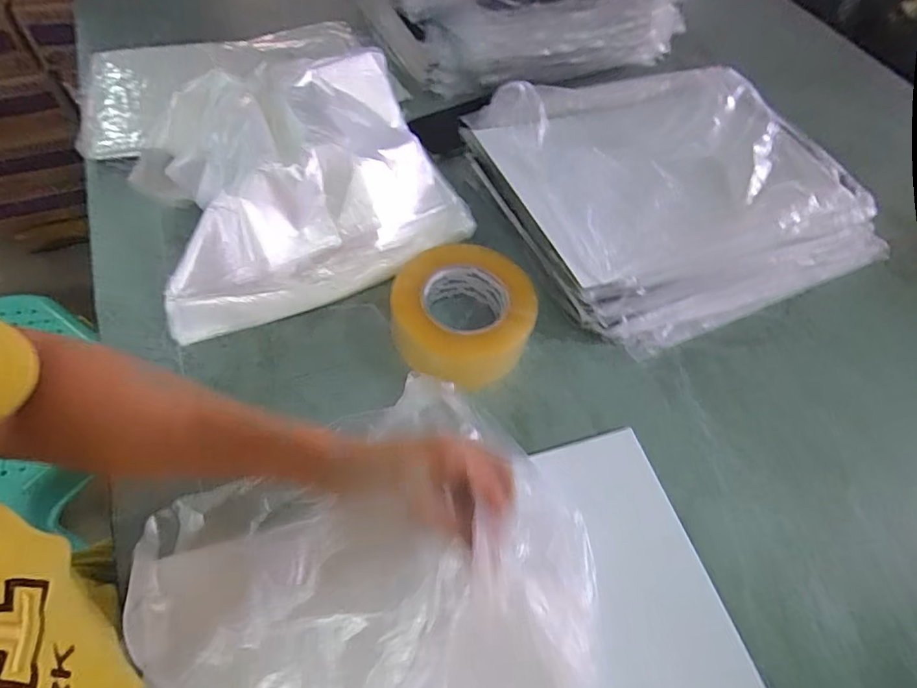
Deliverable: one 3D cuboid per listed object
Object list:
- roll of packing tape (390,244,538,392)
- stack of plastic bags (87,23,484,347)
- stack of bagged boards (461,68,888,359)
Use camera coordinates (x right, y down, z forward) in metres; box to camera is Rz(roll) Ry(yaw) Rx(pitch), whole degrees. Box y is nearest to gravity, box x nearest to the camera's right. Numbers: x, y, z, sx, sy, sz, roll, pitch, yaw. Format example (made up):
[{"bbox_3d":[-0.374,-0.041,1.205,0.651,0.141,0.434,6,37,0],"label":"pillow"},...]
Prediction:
[{"bbox_3d":[0.002,-0.028,0.485,0.130,0.059,0.129,2,58,-4],"label":"roll of packing tape"},{"bbox_3d":[-0.167,-0.163,0.510,0.300,0.118,0.230,-26,64,-20],"label":"stack of plastic bags"},{"bbox_3d":[0.264,-0.192,0.616,0.432,0.059,0.354,-18,61,-15],"label":"stack of bagged boards"}]

